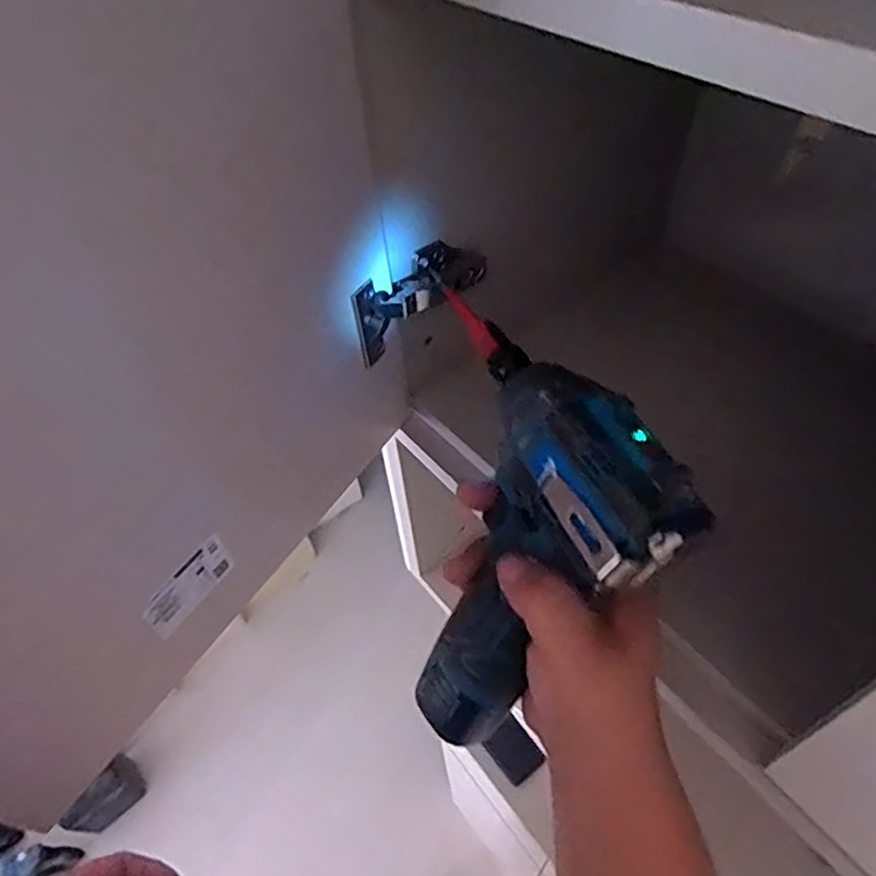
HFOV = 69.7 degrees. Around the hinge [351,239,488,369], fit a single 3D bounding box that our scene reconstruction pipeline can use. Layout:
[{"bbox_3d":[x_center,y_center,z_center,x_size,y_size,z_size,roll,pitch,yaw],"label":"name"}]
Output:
[{"bbox_3d":[-0.015,-0.104,0.442,0.114,0.055,0.026,-36,56,-21],"label":"hinge"}]

